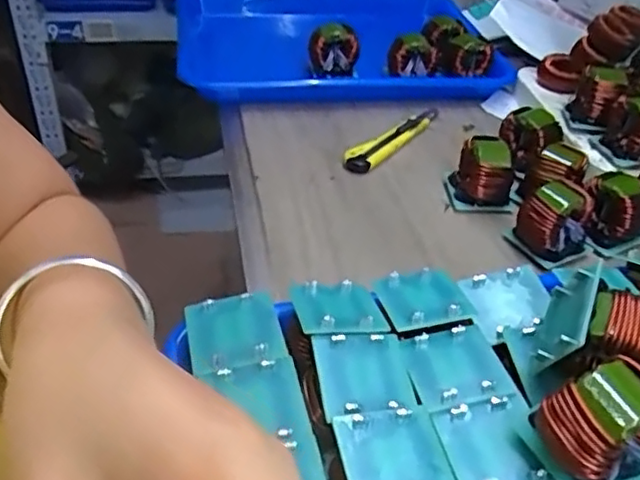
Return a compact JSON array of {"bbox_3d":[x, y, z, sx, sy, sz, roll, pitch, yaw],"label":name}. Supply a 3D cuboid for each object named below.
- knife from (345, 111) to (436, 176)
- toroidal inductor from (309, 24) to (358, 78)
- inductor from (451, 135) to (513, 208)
[{"bbox_3d":[0.069,-0.092,0.566,0.021,0.016,0.136,30,45,26],"label":"knife"},{"bbox_3d":[0.013,-0.185,0.630,0.048,0.044,0.033,7,39,1],"label":"toroidal inductor"},{"bbox_3d":[0.124,-0.049,0.489,0.032,0.049,0.037,-2,40,-10],"label":"inductor"}]

